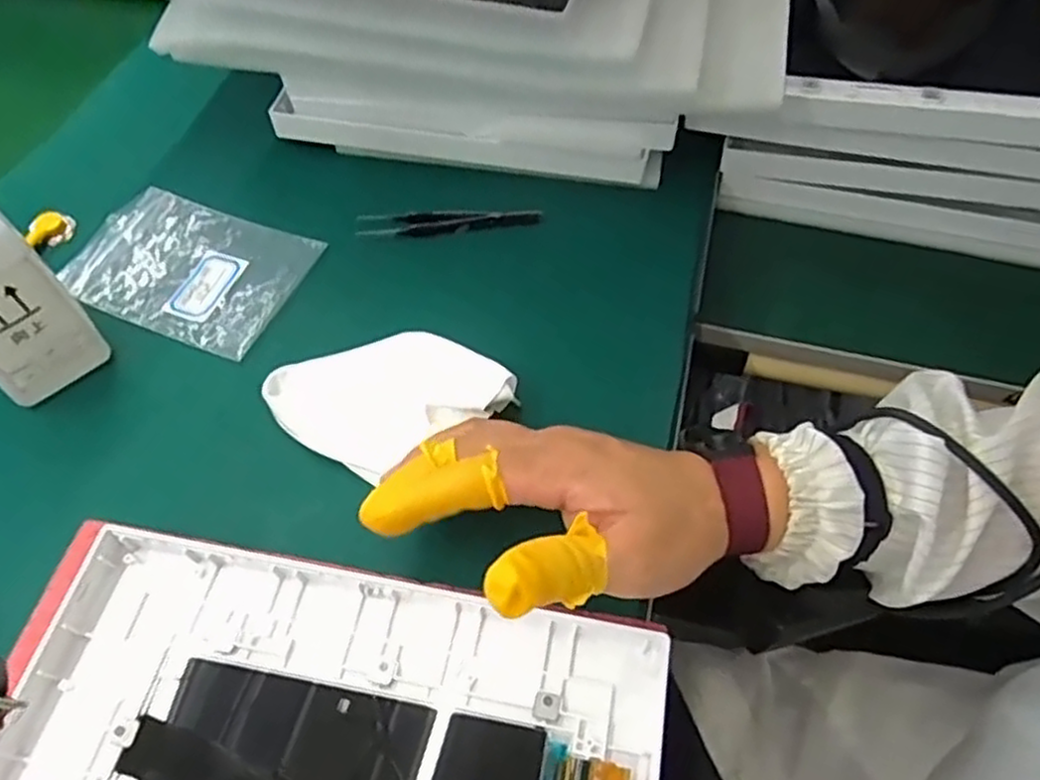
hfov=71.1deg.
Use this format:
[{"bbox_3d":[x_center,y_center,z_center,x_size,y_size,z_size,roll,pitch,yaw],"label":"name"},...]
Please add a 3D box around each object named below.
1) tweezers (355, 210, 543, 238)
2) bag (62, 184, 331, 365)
[{"bbox_3d":[-0.044,-0.105,0.461,0.113,0.010,0.014,-3,56,-2],"label":"tweezers"},{"bbox_3d":[-0.201,-0.075,0.443,0.137,0.007,0.094,19,59,13],"label":"bag"}]

